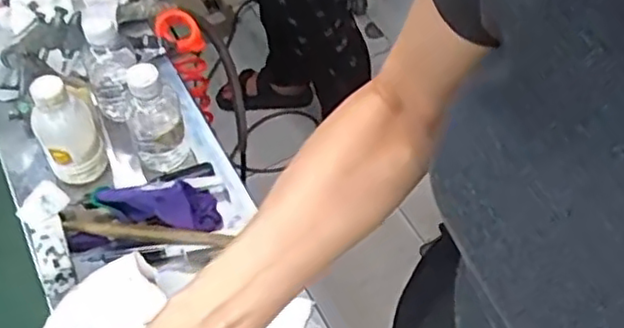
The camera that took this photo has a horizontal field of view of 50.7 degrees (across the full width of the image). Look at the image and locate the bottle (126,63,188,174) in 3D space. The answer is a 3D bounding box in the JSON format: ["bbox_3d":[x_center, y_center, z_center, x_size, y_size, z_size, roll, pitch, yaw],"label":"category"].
[{"bbox_3d":[-0.171,-0.054,0.703,0.057,0.138,0.059,-13,54,-7],"label":"bottle"}]

